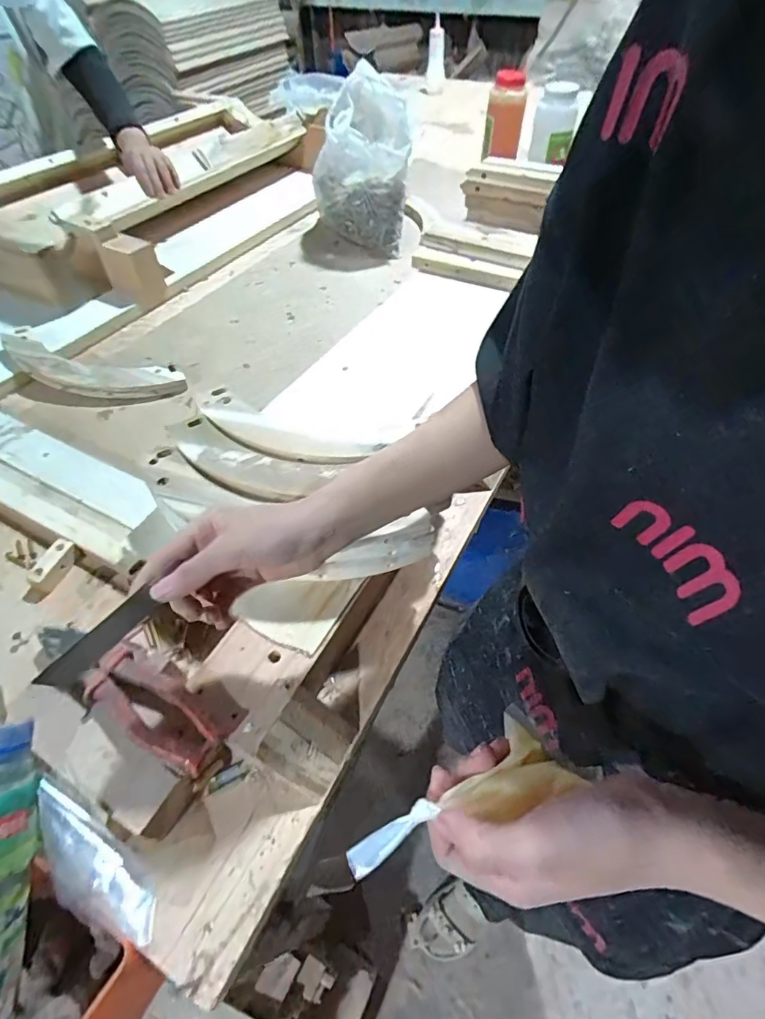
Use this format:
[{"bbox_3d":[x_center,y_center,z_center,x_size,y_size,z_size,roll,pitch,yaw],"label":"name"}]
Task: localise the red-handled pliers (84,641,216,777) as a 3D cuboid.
[{"bbox_3d":[-0.175,0.153,0.372,0.120,0.018,0.044,28,57,21],"label":"red-handled pliers"}]

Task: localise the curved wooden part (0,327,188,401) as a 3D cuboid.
[{"bbox_3d":[-0.428,-0.203,0.705,0.283,0.031,0.087,12,52,10],"label":"curved wooden part"}]

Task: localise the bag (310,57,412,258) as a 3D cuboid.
[{"bbox_3d":[-0.037,-0.646,0.939,0.179,0.248,0.187,1,51,2],"label":"bag"}]

